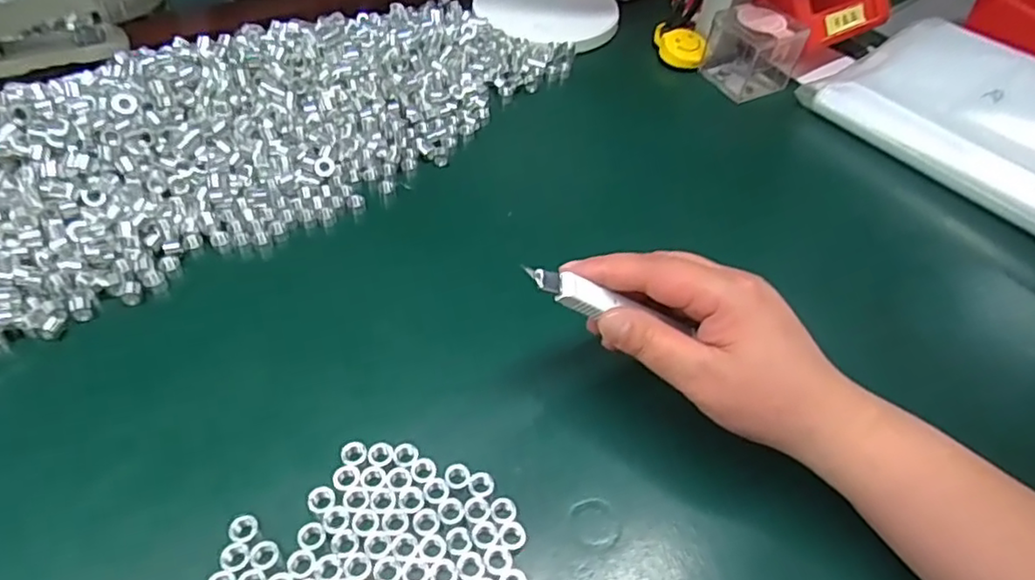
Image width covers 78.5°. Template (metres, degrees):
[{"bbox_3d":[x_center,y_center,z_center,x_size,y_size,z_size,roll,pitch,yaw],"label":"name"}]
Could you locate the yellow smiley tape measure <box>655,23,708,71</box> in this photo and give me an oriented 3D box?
[{"bbox_3d":[0.147,-0.218,0.570,0.044,0.020,0.045,6,50,-1],"label":"yellow smiley tape measure"}]

